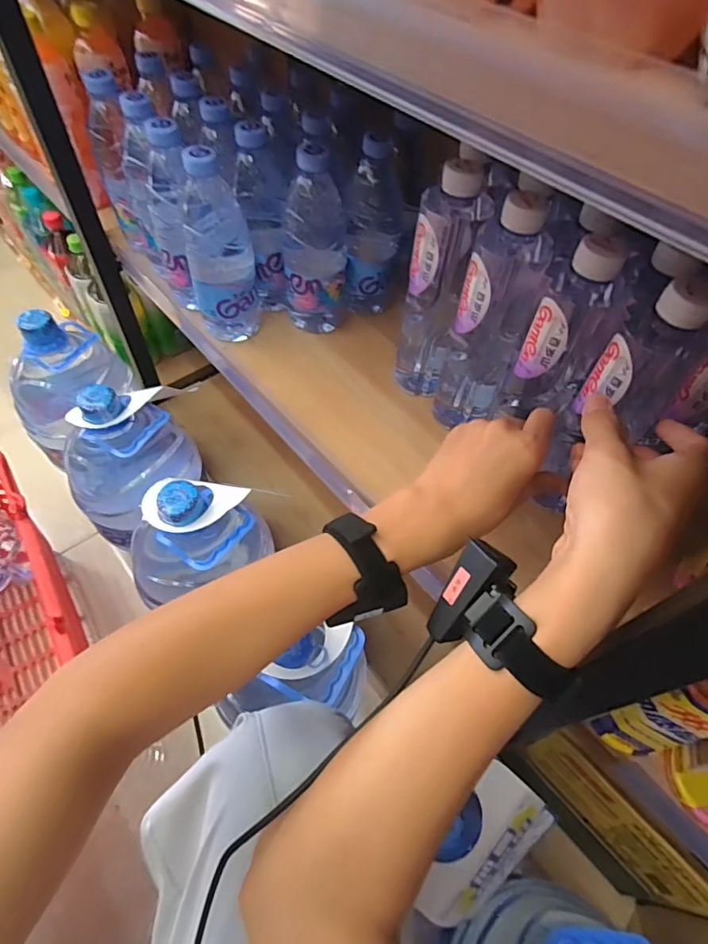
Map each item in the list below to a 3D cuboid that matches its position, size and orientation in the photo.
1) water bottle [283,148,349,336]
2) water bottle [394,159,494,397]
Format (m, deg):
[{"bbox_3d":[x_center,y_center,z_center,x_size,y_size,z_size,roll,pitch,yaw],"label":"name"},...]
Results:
[{"bbox_3d":[-0.044,-0.247,0.549,0.068,0.197,0.058,-2,56,-5],"label":"water bottle"},{"bbox_3d":[0.078,-0.166,0.478,0.055,0.230,0.055,10,55,3],"label":"water bottle"}]

